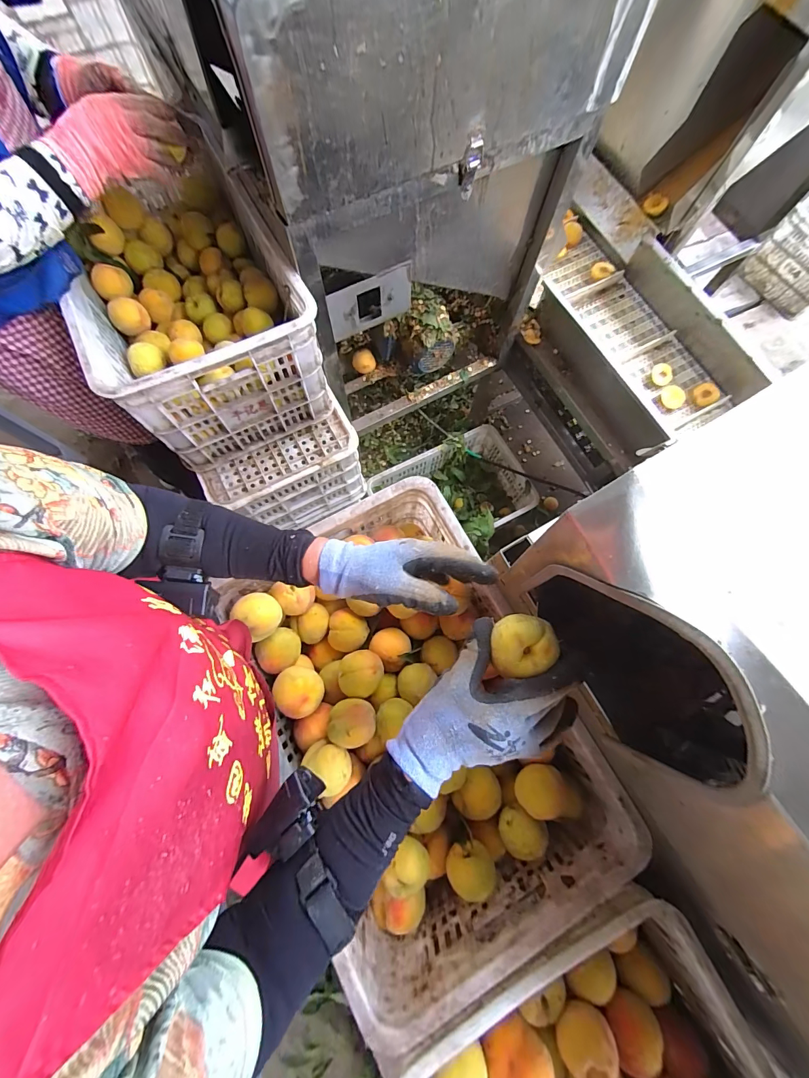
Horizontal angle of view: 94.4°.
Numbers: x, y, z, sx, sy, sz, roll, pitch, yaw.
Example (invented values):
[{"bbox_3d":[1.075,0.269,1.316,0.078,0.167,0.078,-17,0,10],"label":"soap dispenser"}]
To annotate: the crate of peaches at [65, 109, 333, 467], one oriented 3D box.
[{"bbox_3d":[-0.415,-0.464,0.754,0.336,0.285,0.530,-27,76,-9],"label":"crate of peaches"}]

